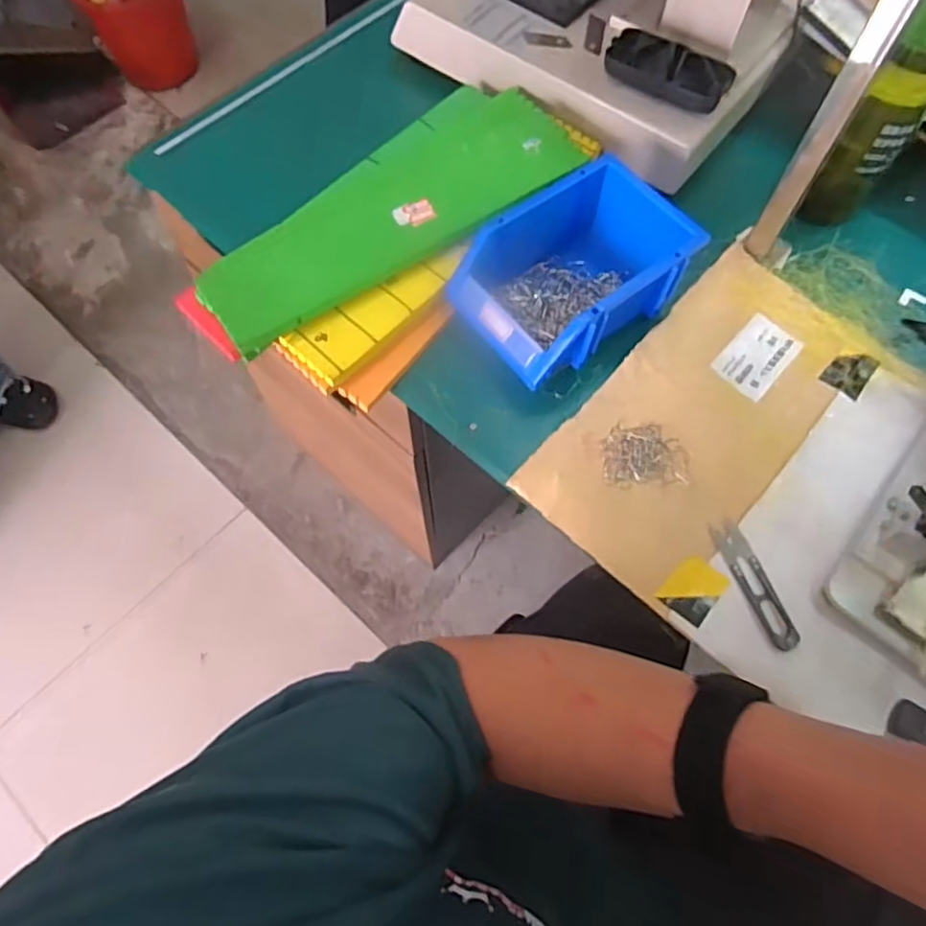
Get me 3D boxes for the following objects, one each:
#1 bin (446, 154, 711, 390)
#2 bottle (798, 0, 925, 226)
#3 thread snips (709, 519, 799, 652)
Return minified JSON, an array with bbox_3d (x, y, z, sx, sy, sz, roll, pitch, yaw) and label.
[{"bbox_3d":[0.090,-0.156,0.534,0.179,0.077,0.124,-36,72,-15],"label":"bin"},{"bbox_3d":[0.341,-0.279,0.507,0.049,0.178,0.054,36,70,13],"label":"bottle"},{"bbox_3d":[0.213,0.086,0.460,0.022,0.006,0.098,-18,68,-9],"label":"thread snips"}]

